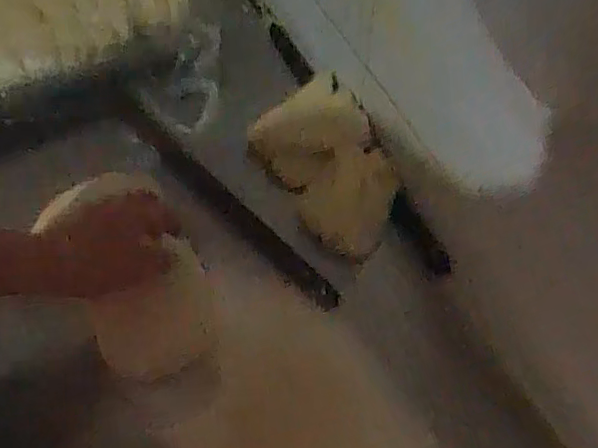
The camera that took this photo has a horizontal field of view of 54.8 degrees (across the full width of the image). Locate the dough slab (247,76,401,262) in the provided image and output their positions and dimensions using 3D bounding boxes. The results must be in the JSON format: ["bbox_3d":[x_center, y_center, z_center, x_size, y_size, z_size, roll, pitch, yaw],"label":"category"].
[{"bbox_3d":[0.039,-0.075,0.708,0.137,0.051,0.230,-35,81,5],"label":"dough slab"}]

